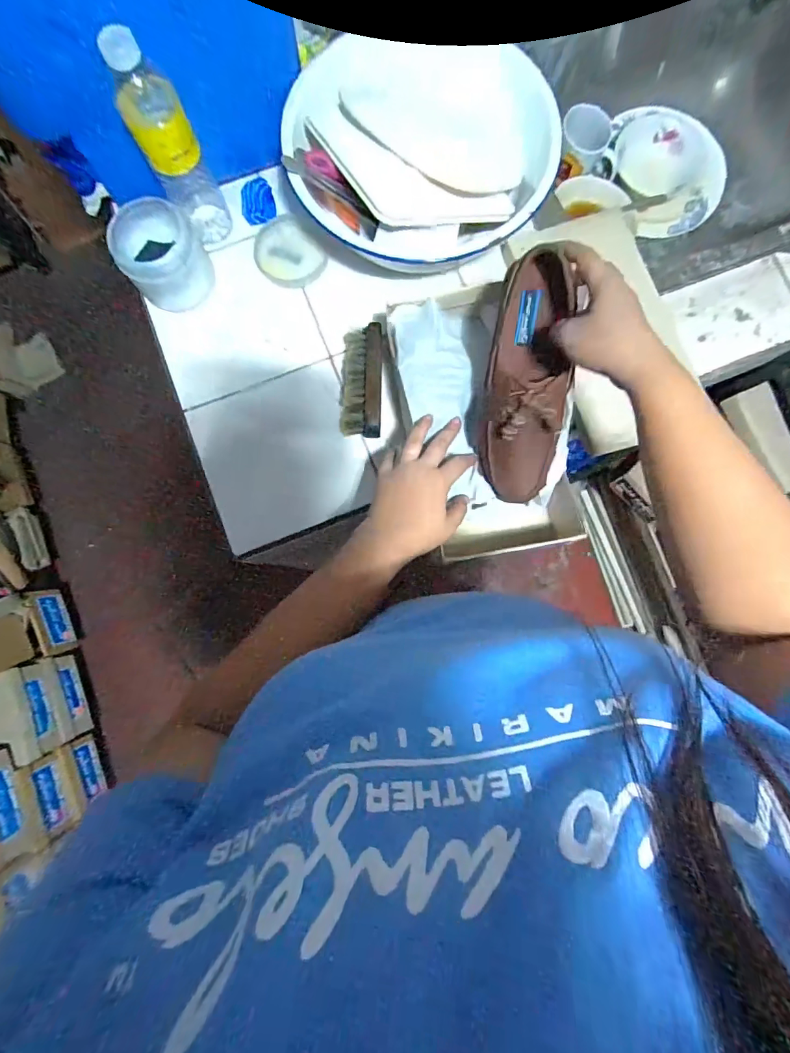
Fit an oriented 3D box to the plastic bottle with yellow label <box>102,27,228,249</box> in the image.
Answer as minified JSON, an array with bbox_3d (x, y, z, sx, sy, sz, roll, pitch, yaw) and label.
[{"bbox_3d":[-0.247,-0.417,0.494,0.058,0.211,0.057,-29,84,-3],"label":"plastic bottle with yellow label"}]

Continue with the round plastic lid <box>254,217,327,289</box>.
[{"bbox_3d":[-0.138,-0.362,0.581,0.092,0.012,0.083,34,85,4],"label":"round plastic lid"}]

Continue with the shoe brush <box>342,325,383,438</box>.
[{"bbox_3d":[-0.041,-0.180,0.537,0.048,0.034,0.135,1,83,0],"label":"shoe brush"}]

